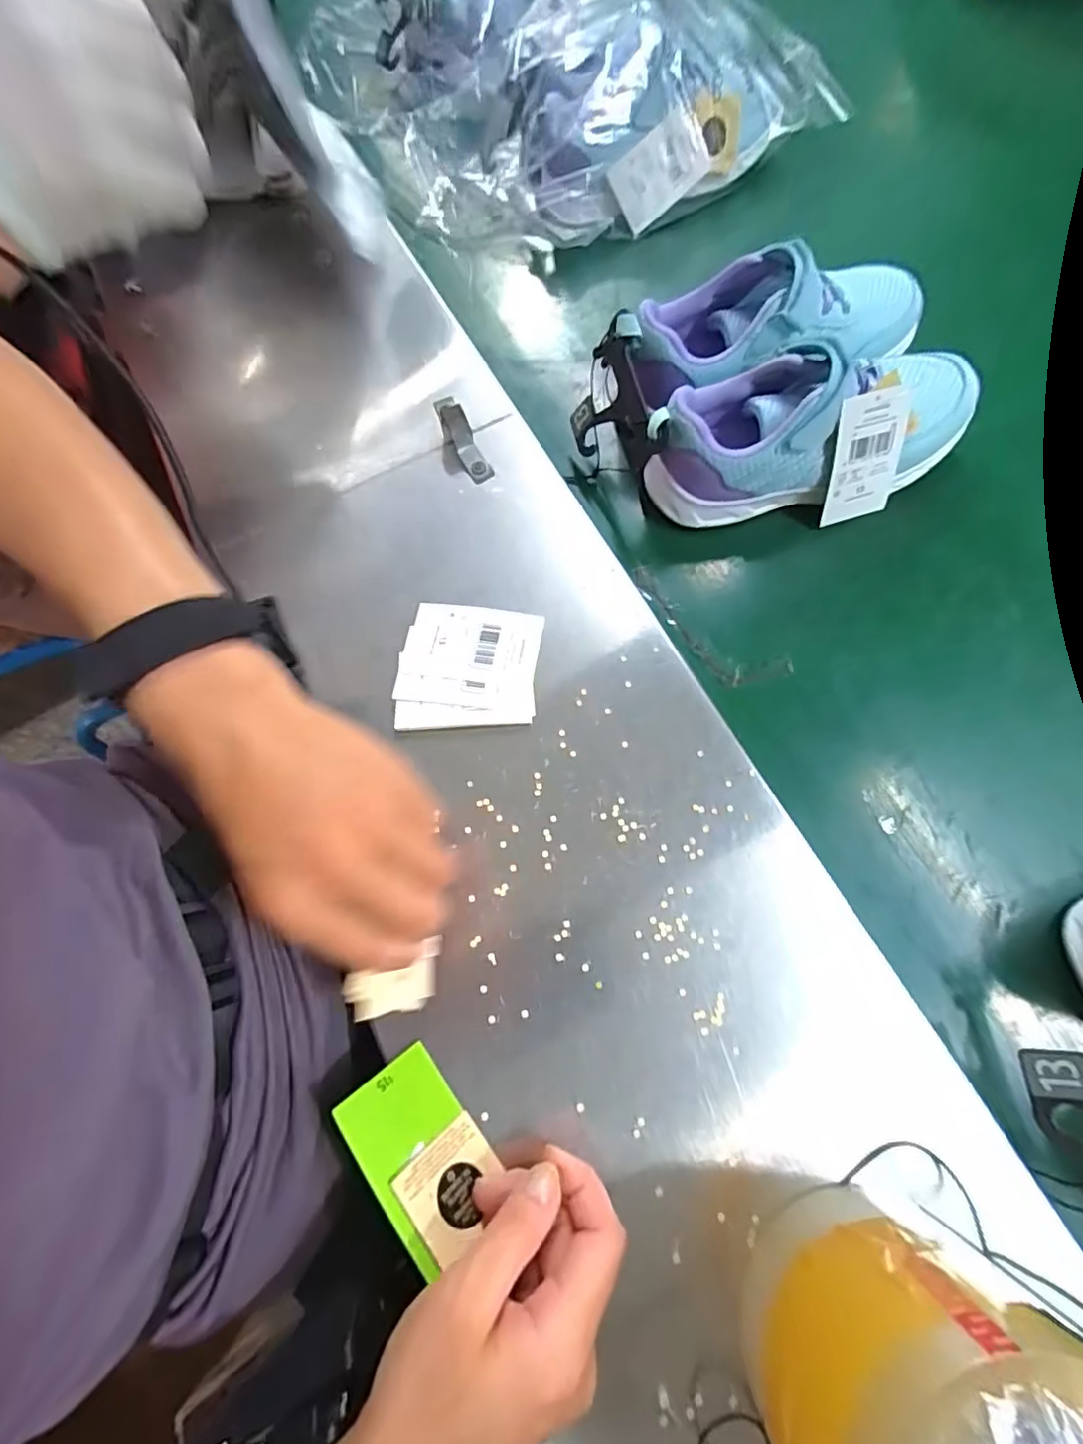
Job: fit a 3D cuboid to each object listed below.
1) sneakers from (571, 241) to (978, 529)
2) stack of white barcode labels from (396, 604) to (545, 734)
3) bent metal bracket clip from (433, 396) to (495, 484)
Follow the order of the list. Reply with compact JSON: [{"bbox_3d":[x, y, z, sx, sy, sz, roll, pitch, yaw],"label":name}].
[{"bbox_3d":[0.146,-0.214,0.383,0.229,0.080,0.149,-10,72,1],"label":"sneakers"},{"bbox_3d":[-0.043,-0.032,0.352,0.080,0.008,0.077,3,73,6],"label":"stack of white barcode labels"},{"bbox_3d":[-0.053,-0.190,0.404,0.019,0.006,0.060,-22,97,28],"label":"bent metal bracket clip"}]

